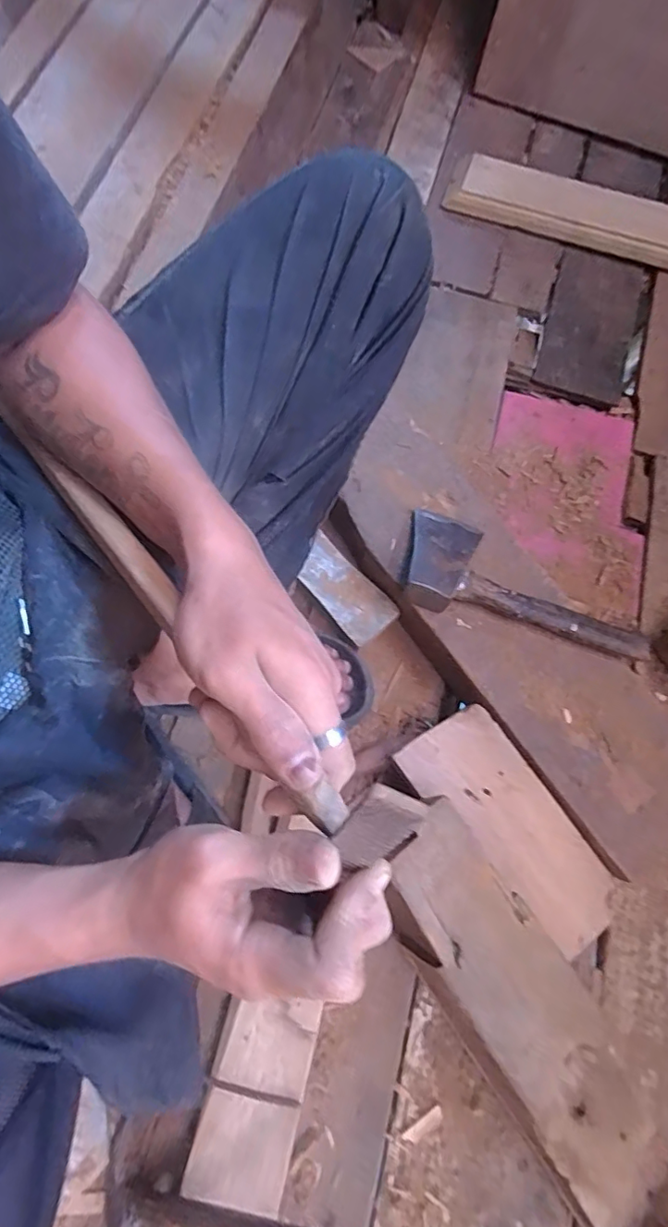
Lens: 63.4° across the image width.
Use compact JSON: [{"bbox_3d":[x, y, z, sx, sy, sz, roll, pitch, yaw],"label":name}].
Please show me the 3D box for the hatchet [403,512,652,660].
[{"bbox_3d":[0.203,-0.035,0.567,0.250,0.033,0.103,16,72,2],"label":"hatchet"}]

